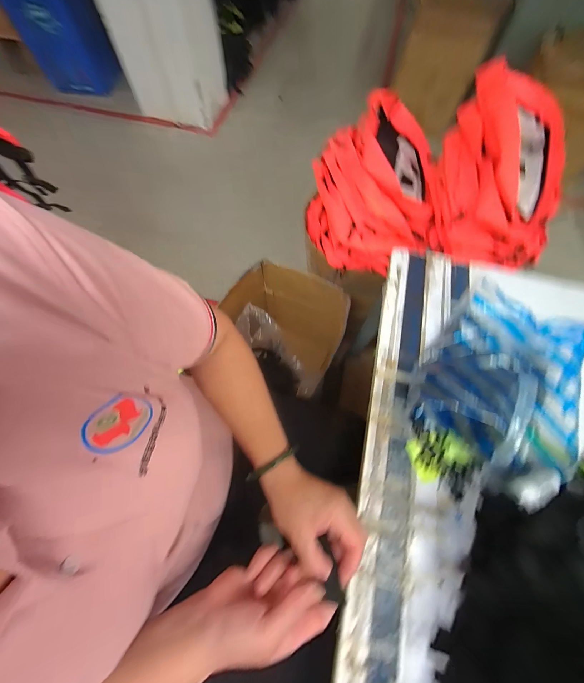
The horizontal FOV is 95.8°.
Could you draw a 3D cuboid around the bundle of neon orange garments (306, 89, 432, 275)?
[{"bbox_3d":[0.242,-0.467,0.793,0.377,0.257,0.426,18,67,6],"label":"bundle of neon orange garments"}]

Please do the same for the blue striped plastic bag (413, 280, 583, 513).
[{"bbox_3d":[0.323,0.068,0.416,0.208,0.111,0.265,40,71,14],"label":"blue striped plastic bag"}]

